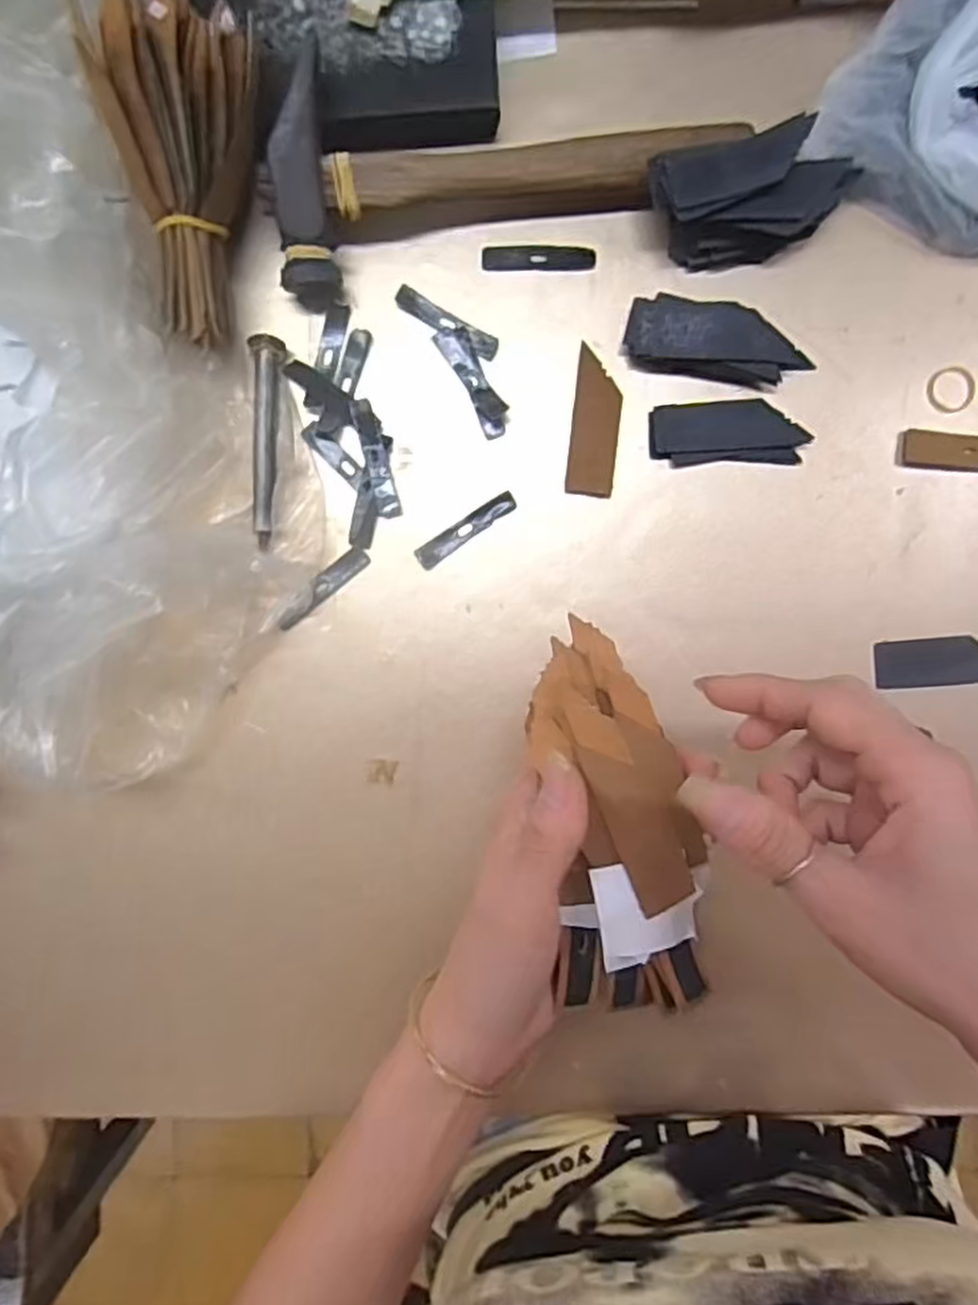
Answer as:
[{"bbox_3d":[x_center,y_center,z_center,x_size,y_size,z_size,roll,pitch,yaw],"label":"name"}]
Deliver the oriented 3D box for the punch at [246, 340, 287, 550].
[{"bbox_3d":[-0.102,-0.097,0.342,0.014,0.011,0.093,1,93,0],"label":"punch"}]

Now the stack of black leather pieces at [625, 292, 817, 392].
[{"bbox_3d":[0.106,-0.142,0.340,0.084,0.015,0.030,10,92,-1],"label":"stack of black leather pieces"}]

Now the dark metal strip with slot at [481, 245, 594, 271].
[{"bbox_3d":[0.023,-0.184,0.345,0.053,0.004,0.012,0,93,0],"label":"dark metal strip with slot"}]

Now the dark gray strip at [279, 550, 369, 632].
[{"bbox_3d":[-0.079,-0.030,0.348,0.051,0.010,0.010,-41,92,1],"label":"dark gray strip"}]

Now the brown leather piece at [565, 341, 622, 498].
[{"bbox_3d":[0.050,-0.107,0.348,0.022,0.004,0.065,5,92,0],"label":"brown leather piece"}]

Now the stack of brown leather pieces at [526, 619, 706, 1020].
[{"bbox_3d":[0.048,0.063,0.280,0.055,0.032,0.145,-9,86,0],"label":"stack of brown leather pieces"}]

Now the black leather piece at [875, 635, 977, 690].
[{"bbox_3d":[0.215,0.004,0.351,0.060,0.004,0.022,-4,93,0],"label":"black leather piece"}]

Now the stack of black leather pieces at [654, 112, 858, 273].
[{"bbox_3d":[0.115,-0.202,0.331,0.084,0.029,0.043,-15,92,0],"label":"stack of black leather pieces"}]

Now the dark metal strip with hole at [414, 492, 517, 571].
[{"bbox_3d":[-0.011,-0.058,0.350,0.053,0.005,0.011,-37,92,1],"label":"dark metal strip with hole"}]

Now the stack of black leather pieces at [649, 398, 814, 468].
[{"bbox_3d":[0.112,-0.103,0.347,0.072,0.004,0.028,-1,93,0],"label":"stack of black leather pieces"}]

